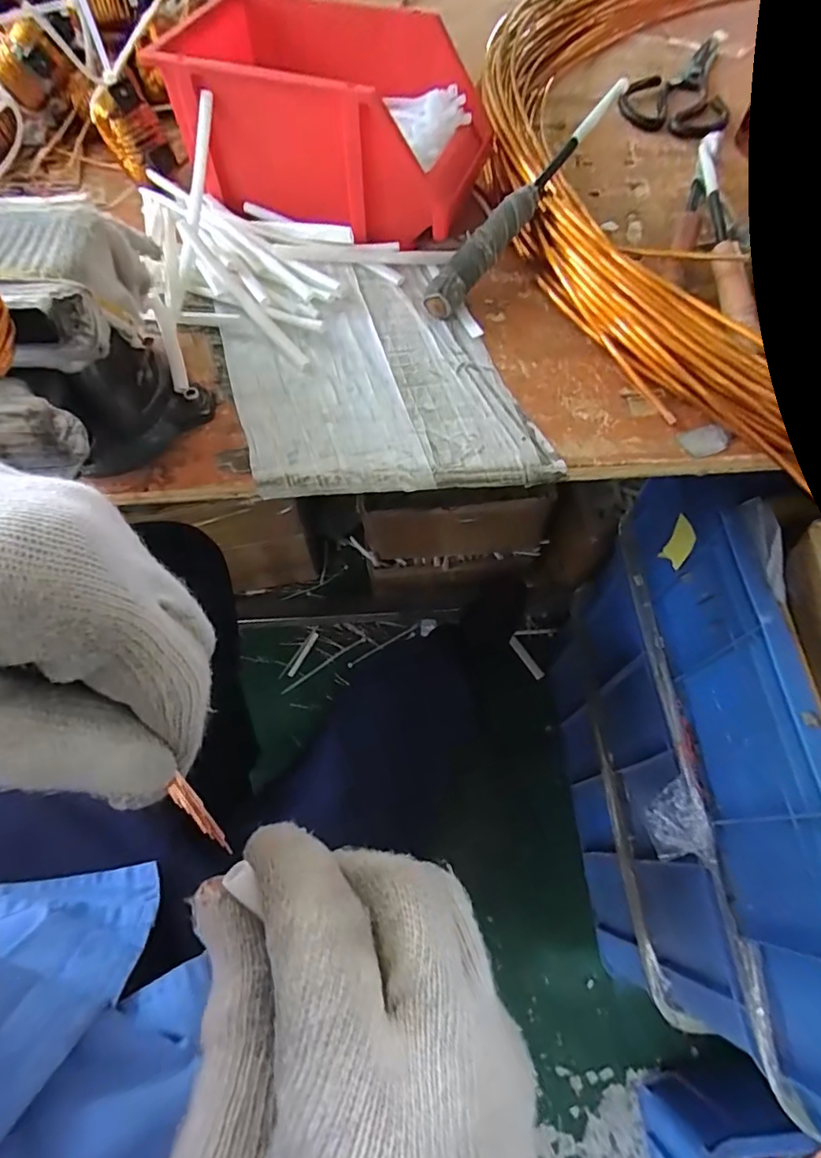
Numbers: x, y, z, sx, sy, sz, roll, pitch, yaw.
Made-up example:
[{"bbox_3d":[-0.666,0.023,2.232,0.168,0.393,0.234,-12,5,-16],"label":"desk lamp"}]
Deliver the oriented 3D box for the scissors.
[{"bbox_3d":[0.308,-0.550,0.600,0.110,0.021,0.249,26,66,12],"label":"scissors"}]

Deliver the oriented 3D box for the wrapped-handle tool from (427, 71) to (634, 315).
[{"bbox_3d":[0.100,-0.316,0.448,0.024,0.027,0.260,35,81,16],"label":"wrapped-handle tool"}]

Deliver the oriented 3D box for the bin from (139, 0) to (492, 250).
[{"bbox_3d":[-0.058,-0.395,0.459,0.235,0.092,0.176,20,65,9],"label":"bin"}]

